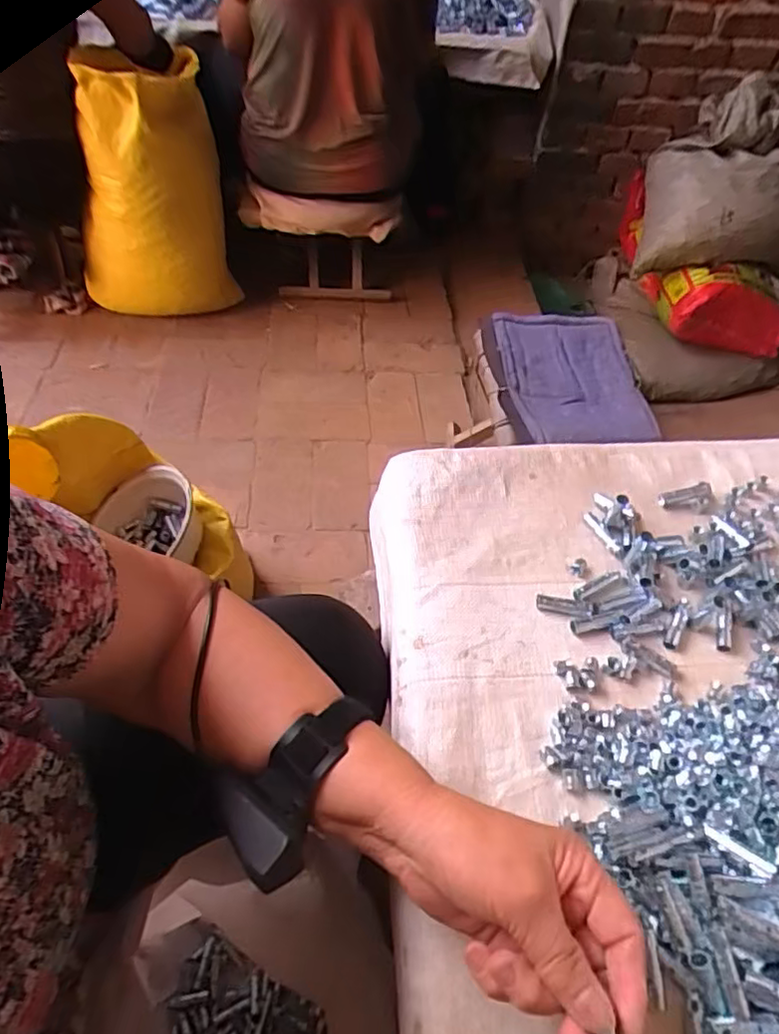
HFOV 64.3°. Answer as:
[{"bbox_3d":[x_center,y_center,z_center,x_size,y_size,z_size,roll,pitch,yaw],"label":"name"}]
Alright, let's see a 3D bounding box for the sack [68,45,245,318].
[{"bbox_3d":[-0.471,-0.624,1.219,0.293,0.478,0.169,-20,56,-19],"label":"sack"}]

